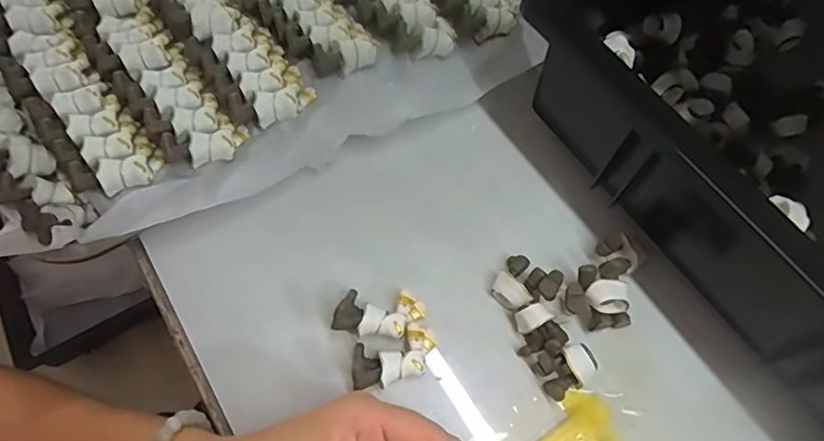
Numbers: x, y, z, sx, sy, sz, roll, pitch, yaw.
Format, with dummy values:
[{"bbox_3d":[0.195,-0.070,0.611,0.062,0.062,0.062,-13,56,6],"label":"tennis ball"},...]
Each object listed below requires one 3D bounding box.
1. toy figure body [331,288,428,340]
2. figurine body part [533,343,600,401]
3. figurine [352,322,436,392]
[{"bbox_3d":[-0.017,0.052,0.303,0.053,0.012,0.025,-2,65,-19],"label":"toy figure body"},{"bbox_3d":[0.085,0.082,0.299,0.028,0.016,0.024,-18,68,-8],"label":"figurine body part"},{"bbox_3d":[-0.009,0.074,0.297,0.048,0.025,0.026,-17,67,-8],"label":"figurine"}]

